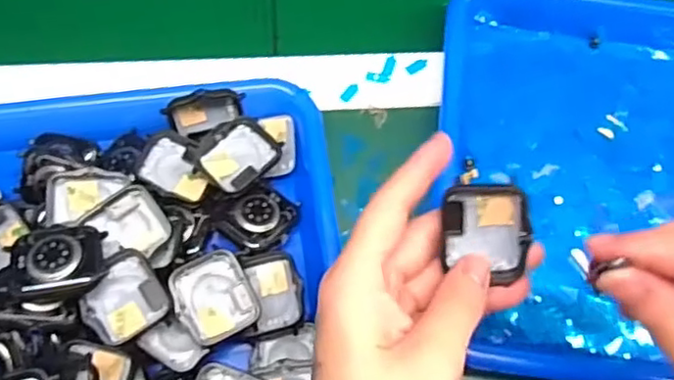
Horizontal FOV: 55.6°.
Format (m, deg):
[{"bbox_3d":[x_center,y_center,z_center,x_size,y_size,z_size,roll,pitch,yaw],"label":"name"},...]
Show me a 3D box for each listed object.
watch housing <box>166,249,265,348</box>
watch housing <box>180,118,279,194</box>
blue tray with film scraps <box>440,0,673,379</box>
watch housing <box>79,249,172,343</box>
[{"bbox_3d":[-0.063,0.055,0.328,0.038,0.009,0.043,-25,80,-20],"label":"watch housing"},{"bbox_3d":[-0.060,-0.022,0.369,0.043,0.006,0.040,-39,74,-15],"label":"watch housing"},{"bbox_3d":[0.228,-0.008,0.396,0.329,0.038,0.265,7,68,1],"label":"blue tray with film scraps"},{"bbox_3d":[-0.107,0.053,0.318,0.037,0.016,0.039,-33,73,-13],"label":"watch housing"}]

